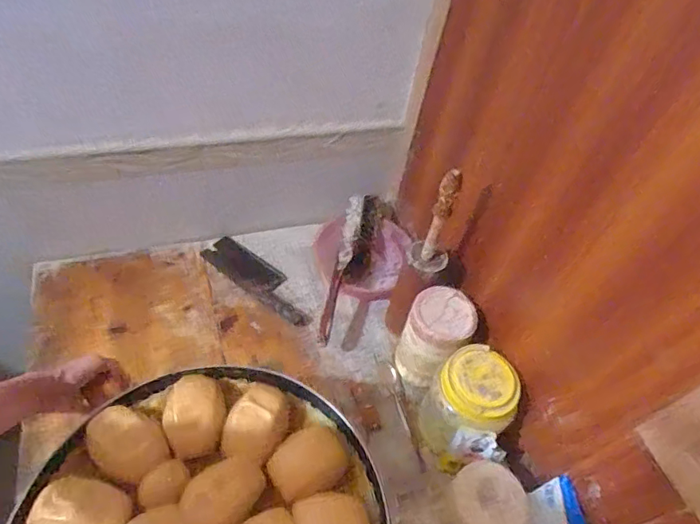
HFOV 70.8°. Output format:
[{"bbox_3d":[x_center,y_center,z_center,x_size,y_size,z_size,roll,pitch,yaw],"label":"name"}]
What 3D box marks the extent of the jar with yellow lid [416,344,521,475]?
[{"bbox_3d":[0.195,0.249,0.835,0.133,0.186,0.137,6,48,-7],"label":"jar with yellow lid"}]

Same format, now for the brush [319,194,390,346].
[{"bbox_3d":[-0.005,0.007,1.059,0.083,0.108,0.354,17,64,9],"label":"brush"}]

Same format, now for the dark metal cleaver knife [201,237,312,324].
[{"bbox_3d":[-0.192,0.037,1.075,0.293,0.020,0.079,31,52,20],"label":"dark metal cleaver knife"}]

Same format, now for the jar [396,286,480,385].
[{"bbox_3d":[0.155,0.150,0.922,0.109,0.195,0.113,6,48,-7],"label":"jar"}]

